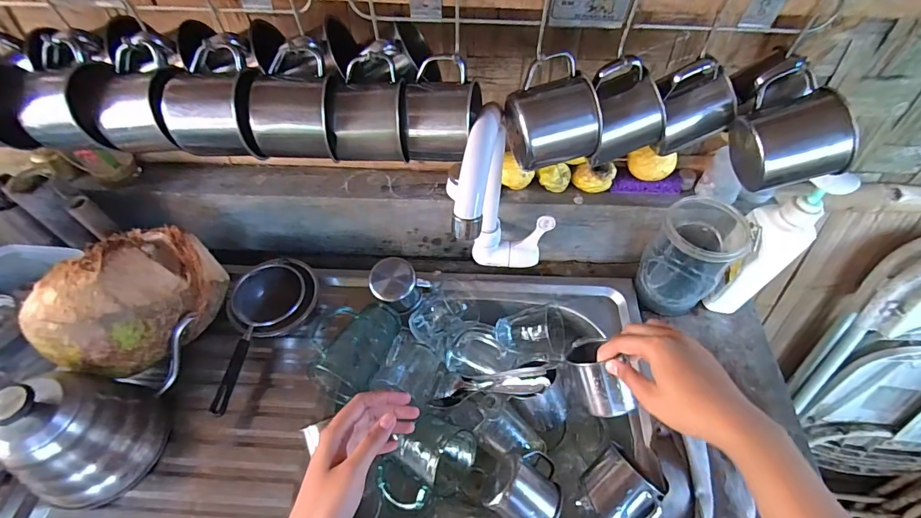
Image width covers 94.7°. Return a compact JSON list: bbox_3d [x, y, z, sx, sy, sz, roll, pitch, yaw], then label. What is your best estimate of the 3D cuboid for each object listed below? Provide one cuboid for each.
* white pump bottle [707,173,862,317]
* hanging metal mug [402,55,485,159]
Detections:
[{"bbox_3d":[0.379,-0.015,0.526,0.051,0.235,0.061,12,55,9],"label":"white pump bottle"},{"bbox_3d":[-0.014,-0.120,0.352,0.064,0.062,0.070,0,54,1],"label":"hanging metal mug"}]

